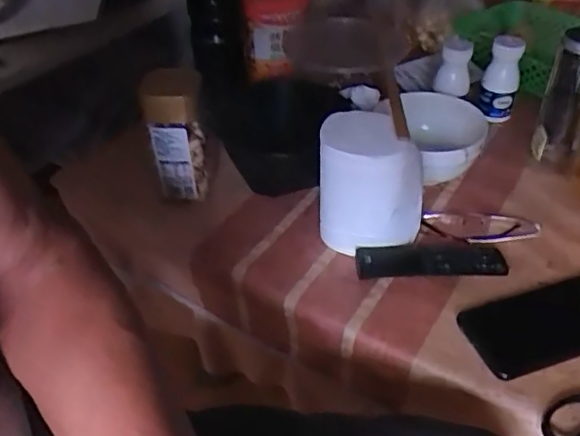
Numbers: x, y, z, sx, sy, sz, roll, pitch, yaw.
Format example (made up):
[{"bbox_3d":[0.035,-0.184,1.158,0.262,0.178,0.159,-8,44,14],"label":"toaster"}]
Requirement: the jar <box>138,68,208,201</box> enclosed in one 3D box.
[{"bbox_3d":[-0.124,-0.092,0.651,0.065,0.145,0.055,-2,41,1],"label":"jar"}]

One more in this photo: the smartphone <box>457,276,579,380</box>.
[{"bbox_3d":[0.242,0.093,0.534,0.166,0.007,0.075,-15,42,-13],"label":"smartphone"}]

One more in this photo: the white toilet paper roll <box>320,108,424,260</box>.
[{"bbox_3d":[0.078,-0.032,0.590,0.078,0.127,0.099,-34,49,-31],"label":"white toilet paper roll"}]

